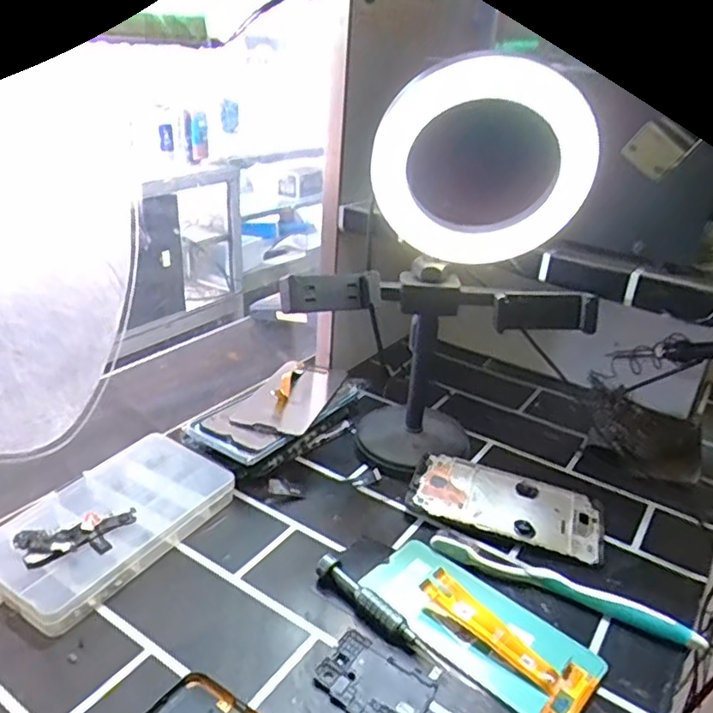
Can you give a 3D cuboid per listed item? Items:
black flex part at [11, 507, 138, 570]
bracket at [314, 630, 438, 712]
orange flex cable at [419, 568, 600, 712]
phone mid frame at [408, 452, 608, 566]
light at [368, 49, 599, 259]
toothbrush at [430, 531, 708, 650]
[{"bbox_3d":[-0.191,0.125,0.433,0.077,0.009,0.031,-9,37,-28],"label":"black flex part"},{"bbox_3d":[0.010,0.195,0.375,0.066,0.004,0.046,20,32,30],"label":"bracket"},{"bbox_3d":[0.092,0.181,0.402,0.116,0.007,0.046,32,37,33],"label":"orange flex cable"},{"bbox_3d":[0.123,0.121,0.516,0.154,0.006,0.073,16,39,14],"label":"phone mid frame"},{"bbox_3d":[0.090,-0.139,0.452,0.157,0.141,0.027,7,26,8],"label":"light"},{"bbox_3d":[0.143,0.160,0.443,0.184,0.010,0.028,18,31,27],"label":"toothbrush"}]

